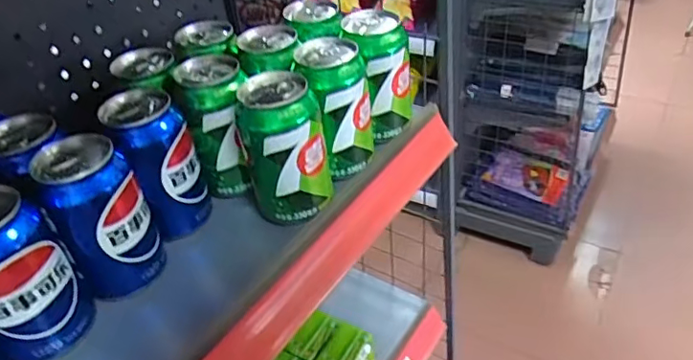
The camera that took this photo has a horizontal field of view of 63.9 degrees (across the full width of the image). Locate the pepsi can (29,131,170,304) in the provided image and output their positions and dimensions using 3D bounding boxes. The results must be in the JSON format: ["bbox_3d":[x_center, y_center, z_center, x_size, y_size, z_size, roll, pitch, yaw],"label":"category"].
[{"bbox_3d":[-0.171,0.028,0.396,0.060,0.109,0.056,-19,39,-15],"label":"pepsi can"}]

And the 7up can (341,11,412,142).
[{"bbox_3d":[0.028,-0.096,0.518,0.055,0.108,0.060,-23,40,-19],"label":"7up can"}]

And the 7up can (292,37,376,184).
[{"bbox_3d":[-0.007,-0.061,0.476,0.056,0.103,0.058,-5,37,4],"label":"7up can"}]

